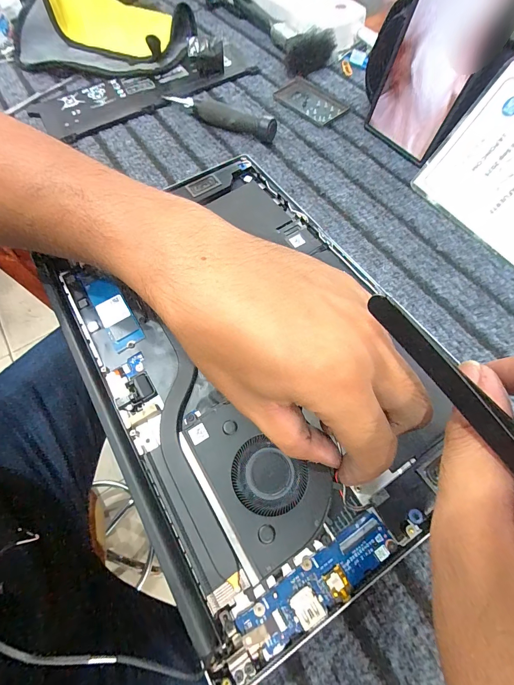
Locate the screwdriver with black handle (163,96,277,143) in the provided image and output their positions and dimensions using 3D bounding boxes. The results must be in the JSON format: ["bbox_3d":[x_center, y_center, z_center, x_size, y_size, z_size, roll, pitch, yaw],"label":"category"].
[{"bbox_3d":[-0.043,-0.247,0.336,0.141,0.022,0.019,33,71,17],"label":"screwdriver with black handle"}]

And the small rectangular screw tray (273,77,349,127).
[{"bbox_3d":[0.059,-0.269,0.349,0.045,0.007,0.081,-39,69,-14],"label":"small rectangular screw tray"}]

